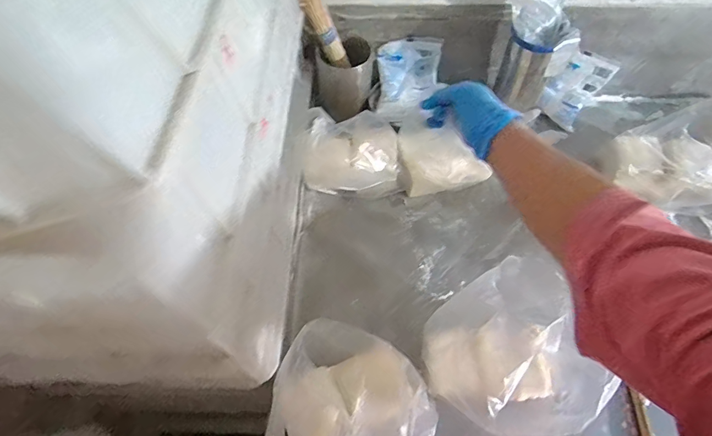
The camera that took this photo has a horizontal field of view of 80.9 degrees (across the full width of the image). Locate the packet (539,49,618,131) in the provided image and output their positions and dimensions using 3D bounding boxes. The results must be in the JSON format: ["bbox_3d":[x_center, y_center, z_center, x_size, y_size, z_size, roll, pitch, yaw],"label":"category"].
[{"bbox_3d":[0.418,-0.249,0.808,0.092,0.133,0.018,23,28,-5],"label":"packet"}]

